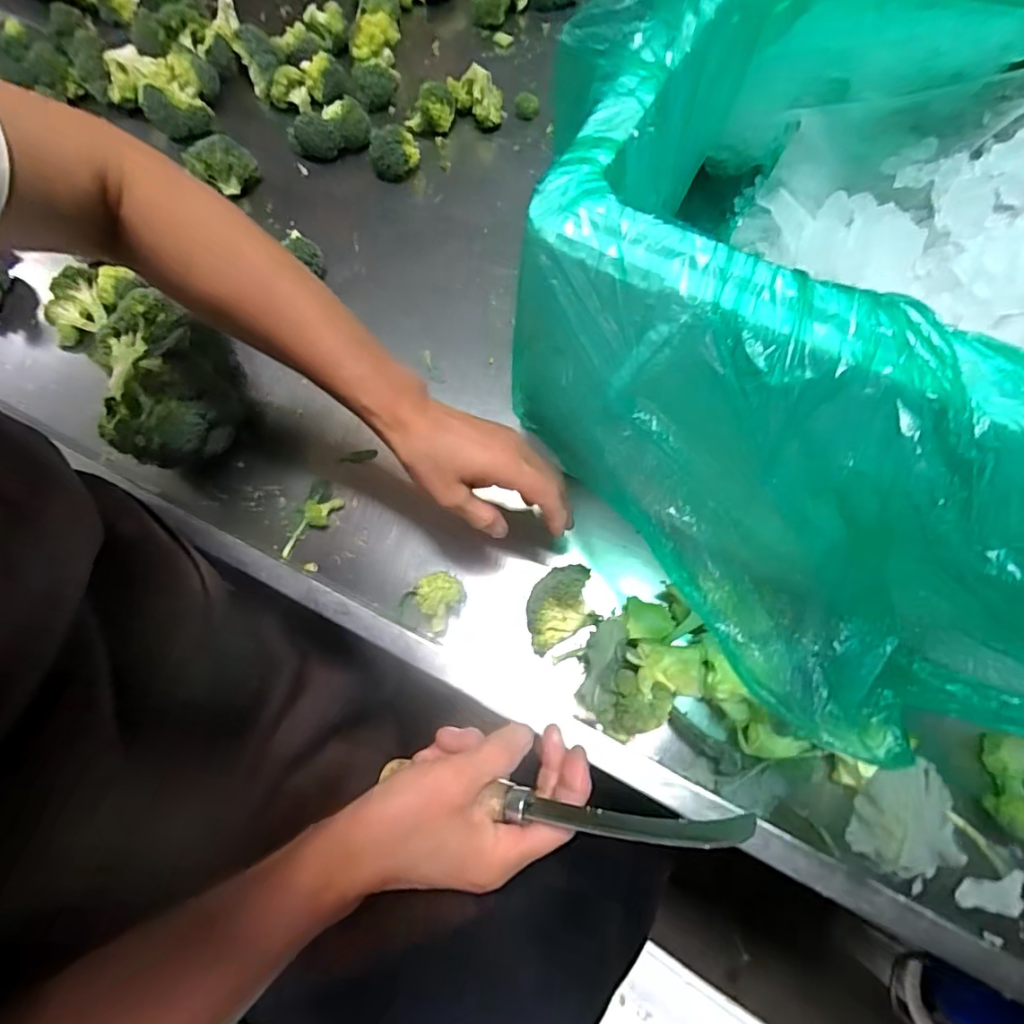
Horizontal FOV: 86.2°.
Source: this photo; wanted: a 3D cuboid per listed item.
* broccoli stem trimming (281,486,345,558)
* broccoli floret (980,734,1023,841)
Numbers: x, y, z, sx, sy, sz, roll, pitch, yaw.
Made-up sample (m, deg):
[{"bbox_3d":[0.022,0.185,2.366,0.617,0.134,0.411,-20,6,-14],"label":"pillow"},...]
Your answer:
[{"bbox_3d":[-0.187,0.010,0.497,0.033,0.020,0.068,31,74,11],"label":"broccoli stem trimming"},{"bbox_3d":[0.373,0.203,0.403,0.031,0.028,0.070,19,57,8],"label":"broccoli floret"}]

